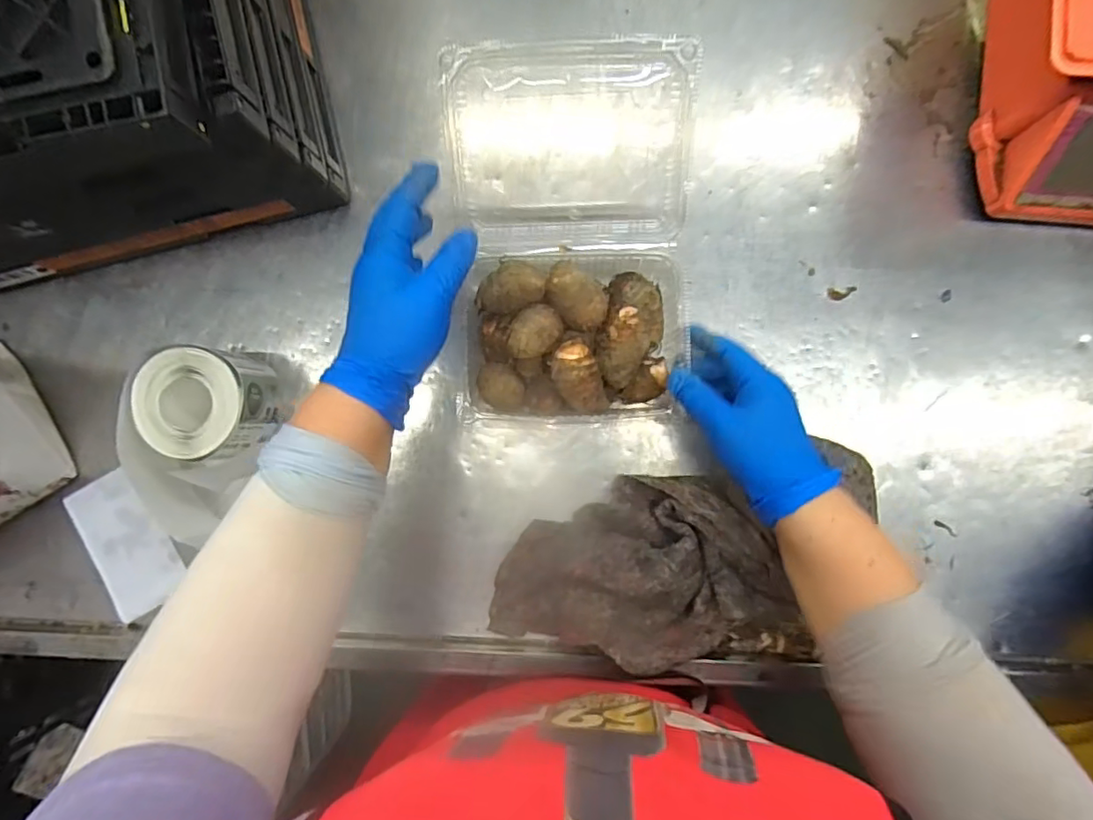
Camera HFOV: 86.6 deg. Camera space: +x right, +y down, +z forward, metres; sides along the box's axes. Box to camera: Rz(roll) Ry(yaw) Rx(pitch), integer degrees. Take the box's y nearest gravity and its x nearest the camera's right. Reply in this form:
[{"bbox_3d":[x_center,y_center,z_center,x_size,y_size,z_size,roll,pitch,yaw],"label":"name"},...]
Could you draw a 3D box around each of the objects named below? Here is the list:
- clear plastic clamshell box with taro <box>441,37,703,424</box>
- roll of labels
[{"bbox_3d":[0.020,-0.134,0.433,0.167,0.119,0.267,-4,88,3],"label":"clear plastic clamshell box with taro"},{"bbox_3d":[-0.270,-0.004,0.471,0.092,0.066,0.085,0,83,2],"label":"roll of labels"}]

